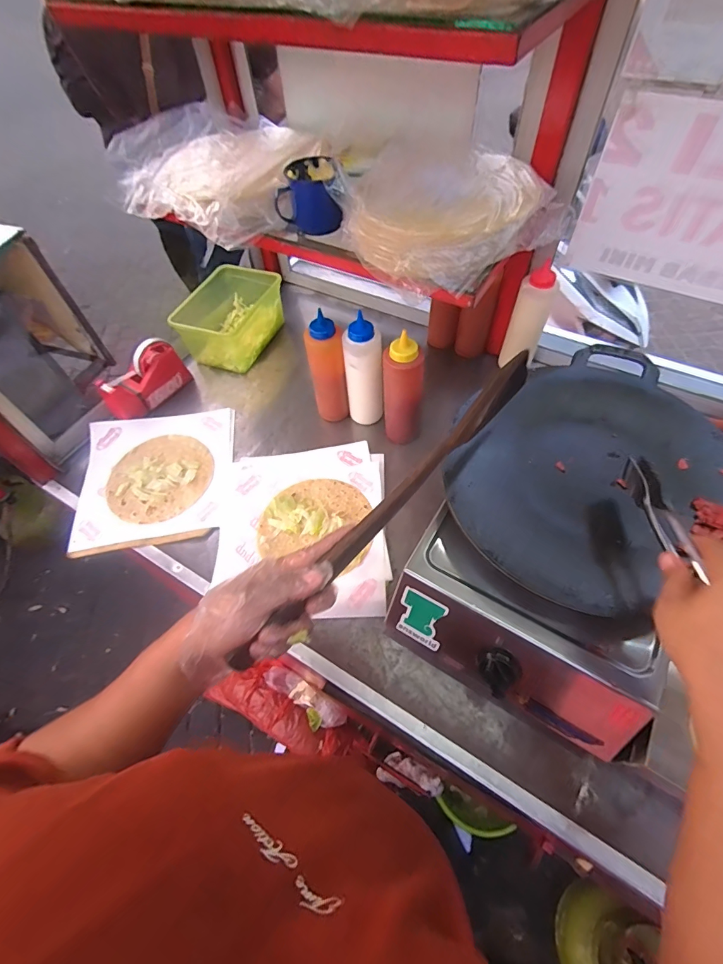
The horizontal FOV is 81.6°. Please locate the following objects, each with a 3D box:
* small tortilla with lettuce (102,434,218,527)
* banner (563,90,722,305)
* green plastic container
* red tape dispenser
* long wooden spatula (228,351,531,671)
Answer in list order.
[{"bbox_3d":[-0.348,-0.013,0.717,0.173,0.007,0.176,-1,59,1],"label":"small tortilla with lettuce"},{"bbox_3d":[0.443,-0.345,0.537,0.291,0.209,0.007,28,63,19],"label":"banner"},{"bbox_3d":[-0.263,-0.350,0.888,0.151,0.103,0.231,20,61,14],"label":"green plastic container"},{"bbox_3d":[-0.409,-0.192,0.783,0.054,0.080,0.157,27,63,18],"label":"red tape dispenser"},{"bbox_3d":[0.043,0.010,0.422,0.015,0.047,0.431,37,70,24],"label":"long wooden spatula"}]

